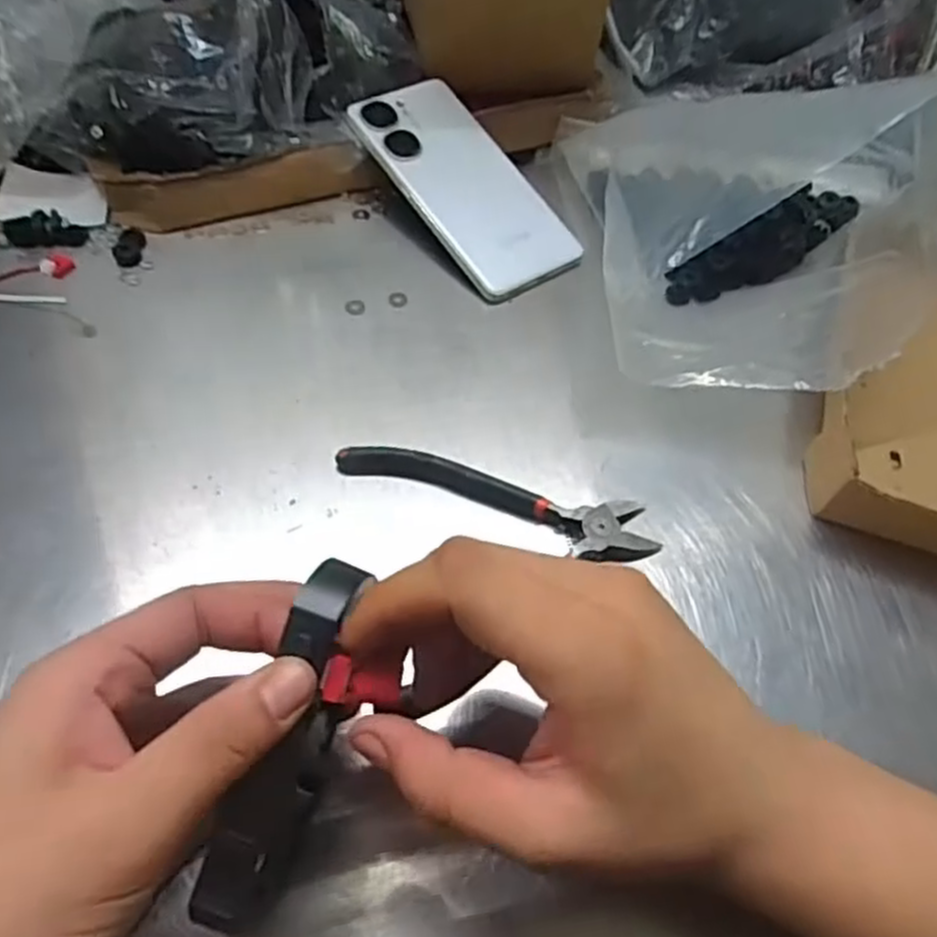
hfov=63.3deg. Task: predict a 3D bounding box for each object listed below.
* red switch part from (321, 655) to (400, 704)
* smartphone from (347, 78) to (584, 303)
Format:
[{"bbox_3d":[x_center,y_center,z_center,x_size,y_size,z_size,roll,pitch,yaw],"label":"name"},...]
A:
[{"bbox_3d":[-0.031,0.064,0.226,0.023,0.008,0.012,14,54,-13],"label":"red switch part"},{"bbox_3d":[-0.001,-0.175,0.468,0.077,0.008,0.163,-28,74,-21],"label":"smartphone"}]

